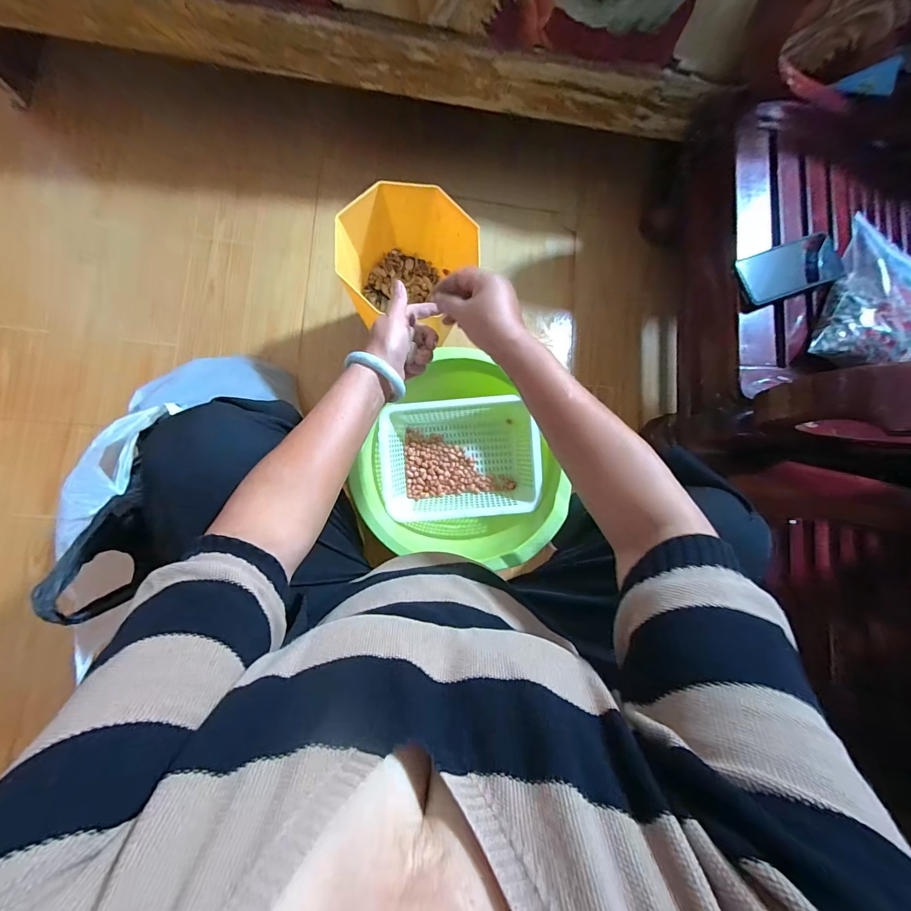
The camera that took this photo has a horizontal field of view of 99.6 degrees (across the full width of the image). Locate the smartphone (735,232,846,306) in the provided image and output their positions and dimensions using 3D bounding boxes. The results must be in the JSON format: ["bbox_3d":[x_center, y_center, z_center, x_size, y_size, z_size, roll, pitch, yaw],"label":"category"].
[{"bbox_3d":[0.528,-0.294,0.604,0.182,0.015,0.081,-19,82,-6],"label":"smartphone"}]

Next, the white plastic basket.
[{"bbox_3d":[-0.003,0.012,0.759,0.277,0.093,0.219,-4,84,-7],"label":"white plastic basket"}]

